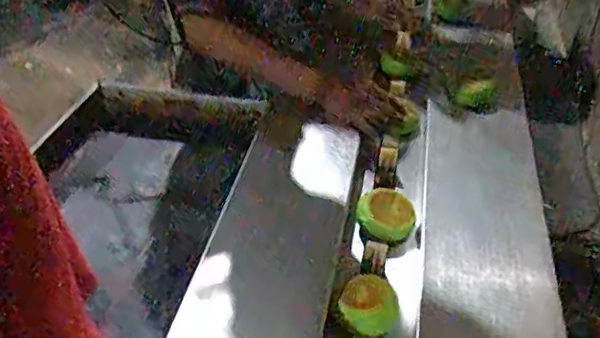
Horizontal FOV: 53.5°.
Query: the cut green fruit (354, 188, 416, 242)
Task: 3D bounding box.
[{"bbox_3d":[0.128,0.066,0.894,0.083,0.056,0.058,4,39,3],"label":"cut green fruit"}]

